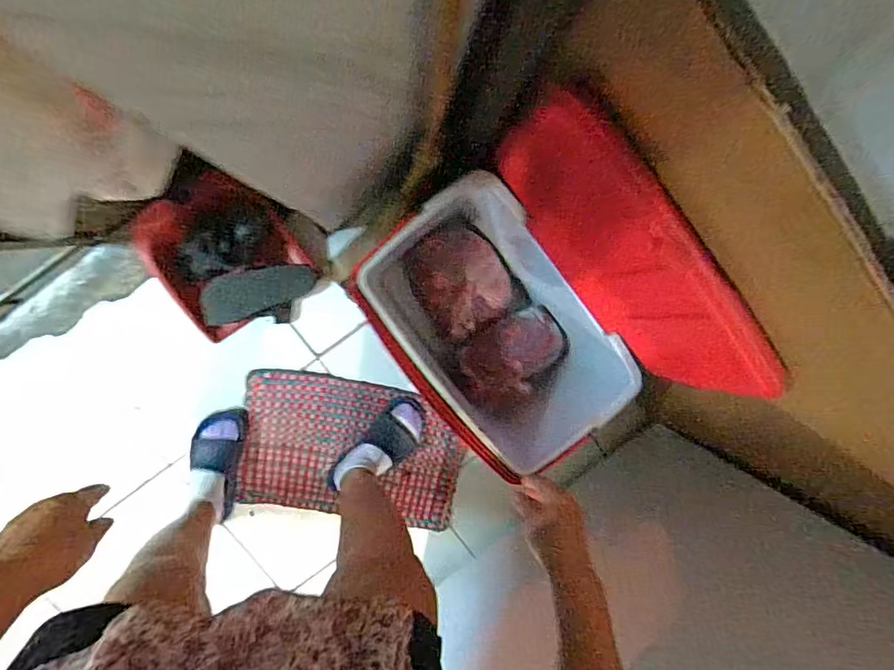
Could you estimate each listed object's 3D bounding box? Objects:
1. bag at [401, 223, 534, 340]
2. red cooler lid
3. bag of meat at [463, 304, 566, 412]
[{"bbox_3d":[0.028,-0.110,0.987,0.180,0.058,0.212,-36,99,0],"label":"bag"},{"bbox_3d":[0.222,-0.099,0.656,0.074,0.266,0.423,-37,99,0],"label":"red cooler lid"},{"bbox_3d":[0.128,0.040,0.981,0.215,0.052,0.140,-41,99,0],"label":"bag of meat"}]

